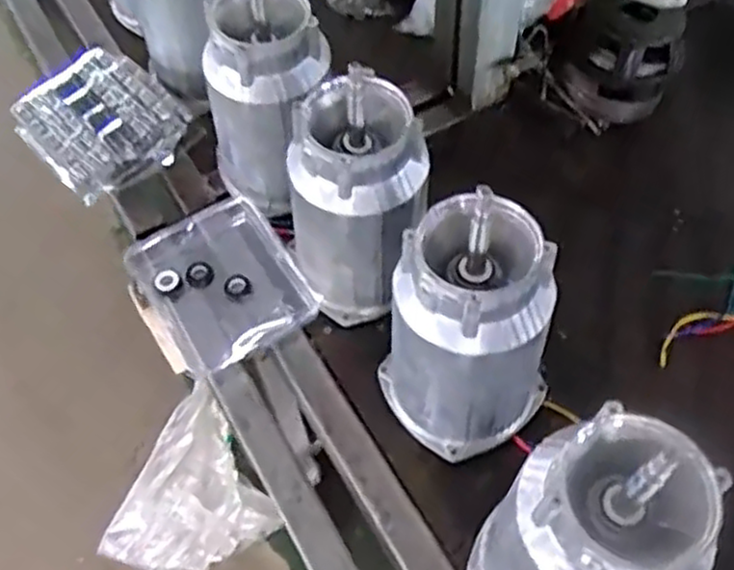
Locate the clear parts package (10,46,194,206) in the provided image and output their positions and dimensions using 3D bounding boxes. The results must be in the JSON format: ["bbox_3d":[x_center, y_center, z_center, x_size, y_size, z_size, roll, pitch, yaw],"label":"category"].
[{"bbox_3d":[-0.304,-0.190,0.855,0.166,0.056,0.163,-39,64,-20],"label":"clear parts package"}]

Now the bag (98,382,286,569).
[{"bbox_3d":[-0.323,0.384,1.312,0.265,0.230,0.206,-36,63,-18],"label":"bag"}]

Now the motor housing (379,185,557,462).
[{"bbox_3d":[0.076,0.039,0.587,0.112,0.221,0.128,-32,62,-16],"label":"motor housing"}]

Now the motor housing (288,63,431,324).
[{"bbox_3d":[-0.010,-0.067,0.661,0.120,0.220,0.108,-2,58,1],"label":"motor housing"}]

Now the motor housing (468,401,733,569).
[{"bbox_3d":[0.146,0.170,0.487,0.116,0.237,0.112,-1,58,2],"label":"motor housing"}]

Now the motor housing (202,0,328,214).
[{"bbox_3d":[-0.104,-0.179,0.729,0.121,0.219,0.101,23,62,16],"label":"motor housing"}]

